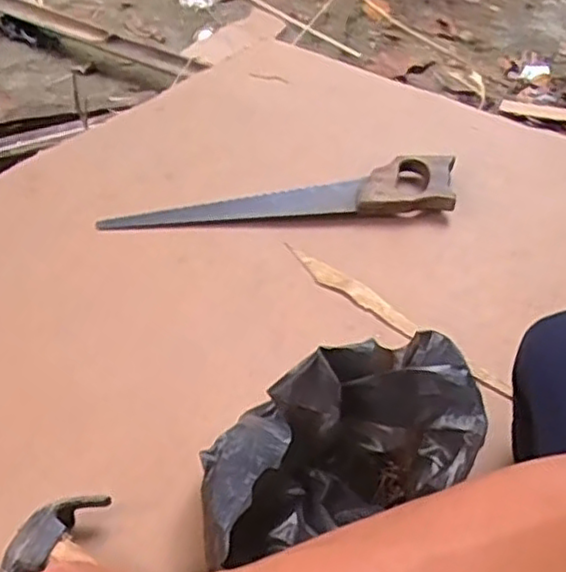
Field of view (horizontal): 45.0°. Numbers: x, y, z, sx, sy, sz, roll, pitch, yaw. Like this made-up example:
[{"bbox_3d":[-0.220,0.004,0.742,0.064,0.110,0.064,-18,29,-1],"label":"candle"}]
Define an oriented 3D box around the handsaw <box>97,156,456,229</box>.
[{"bbox_3d":[0.004,-0.108,0.785,0.404,0.034,0.082,-3,45,-10],"label":"handsaw"}]

